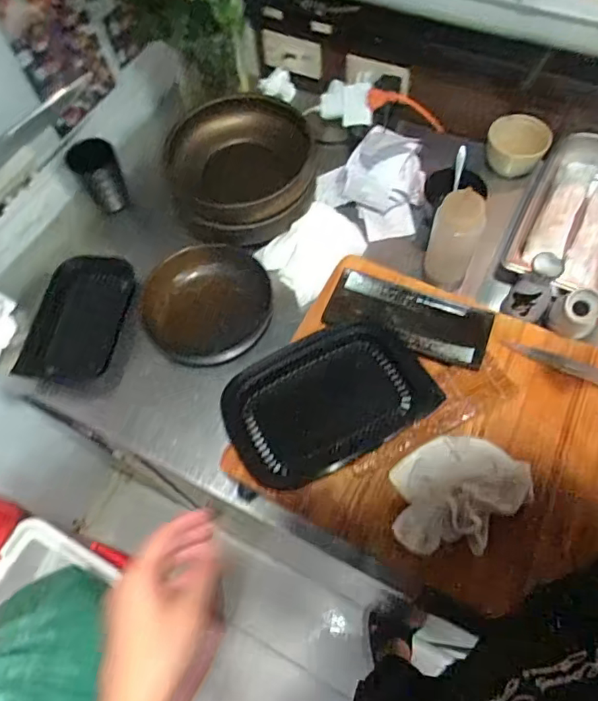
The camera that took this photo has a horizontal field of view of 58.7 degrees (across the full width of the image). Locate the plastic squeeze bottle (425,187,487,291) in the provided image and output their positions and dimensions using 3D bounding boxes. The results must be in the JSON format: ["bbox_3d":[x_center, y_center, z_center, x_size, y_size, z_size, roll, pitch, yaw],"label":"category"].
[{"bbox_3d":[0.220,-0.152,0.764,0.065,0.171,0.047,13,64,11],"label":"plastic squeeze bottle"}]

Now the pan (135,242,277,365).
[{"bbox_3d":[-0.141,-0.067,0.817,0.200,0.071,0.189,-2,62,3],"label":"pan"}]

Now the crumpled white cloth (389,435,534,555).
[{"bbox_3d":[0.192,0.164,0.626,0.153,0.039,0.128,-1,62,4],"label":"crumpled white cloth"}]

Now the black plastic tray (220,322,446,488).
[{"bbox_3d":[0.037,0.061,0.692,0.262,0.025,0.167,-25,63,-9],"label":"black plastic tray"}]

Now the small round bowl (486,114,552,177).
[{"bbox_3d":[0.365,-0.341,0.891,0.096,0.062,0.081,12,63,10],"label":"small round bowl"}]

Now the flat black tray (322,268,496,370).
[{"bbox_3d":[0.151,-0.046,0.736,0.217,0.022,0.088,17,65,13],"label":"flat black tray"}]

